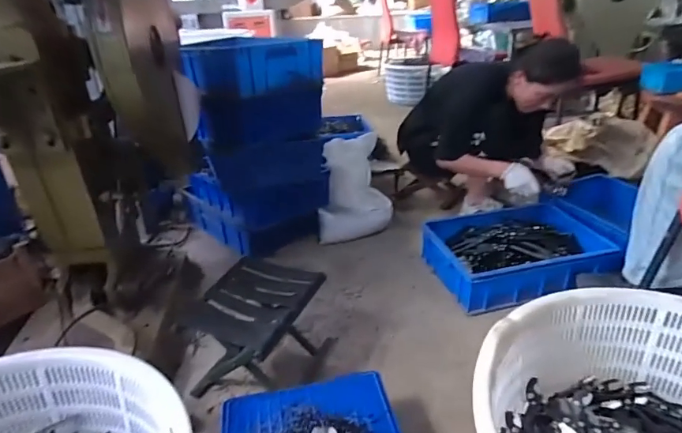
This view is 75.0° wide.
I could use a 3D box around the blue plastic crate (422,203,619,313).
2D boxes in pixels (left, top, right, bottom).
[{"bbox_3d":[0.576,0.115,1.466,0.532,0.163,0.367,-9,29,-11],"label":"blue plastic crate"}]

